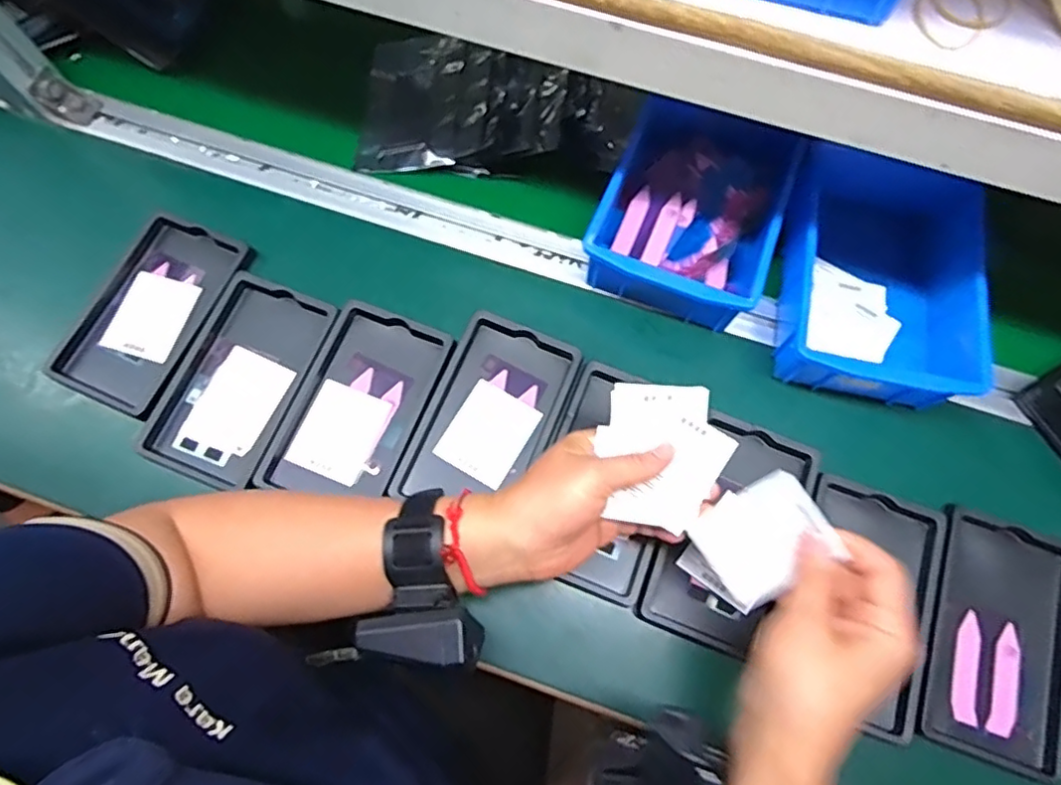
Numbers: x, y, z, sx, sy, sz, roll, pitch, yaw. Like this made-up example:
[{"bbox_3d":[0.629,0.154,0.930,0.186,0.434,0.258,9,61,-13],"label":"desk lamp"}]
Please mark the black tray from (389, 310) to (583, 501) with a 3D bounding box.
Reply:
[{"bbox_3d":[-0.031,0.020,0.469,0.092,0.022,0.150,24,72,7],"label":"black tray"}]

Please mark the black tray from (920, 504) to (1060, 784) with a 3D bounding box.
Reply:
[{"bbox_3d":[0.325,0.171,0.431,0.094,0.020,0.159,19,72,5],"label":"black tray"}]

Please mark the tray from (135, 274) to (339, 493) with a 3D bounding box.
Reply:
[{"bbox_3d":[-0.223,-0.009,0.479,0.095,0.020,0.156,21,72,6],"label":"tray"}]

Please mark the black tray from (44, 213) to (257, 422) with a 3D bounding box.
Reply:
[{"bbox_3d":[-0.302,-0.064,0.497,0.092,0.016,0.158,23,72,7],"label":"black tray"}]

